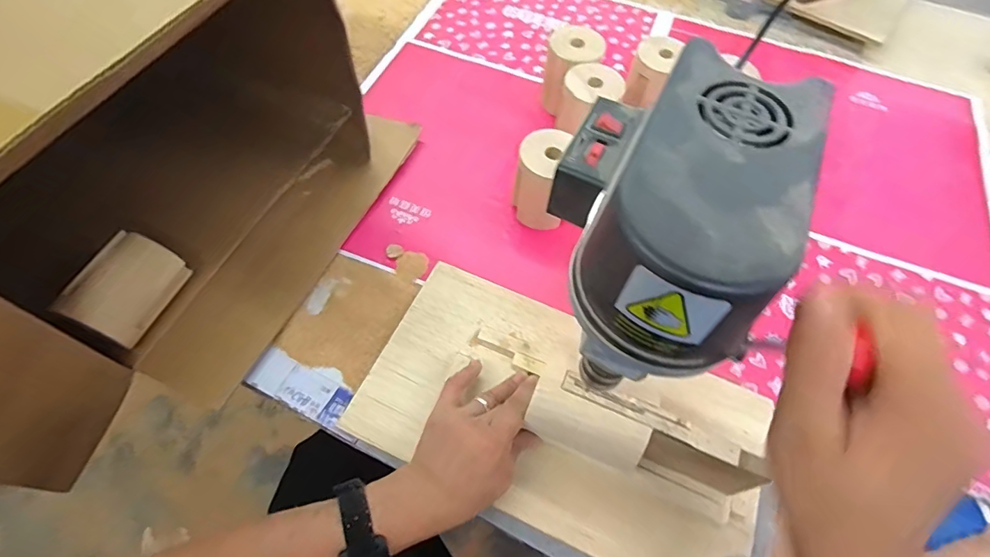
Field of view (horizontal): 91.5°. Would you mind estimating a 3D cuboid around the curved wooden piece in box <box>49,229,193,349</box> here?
[{"bbox_3d":[-0.389,0.009,0.508,0.060,0.059,0.100,23,62,10],"label":"curved wooden piece in box"}]

